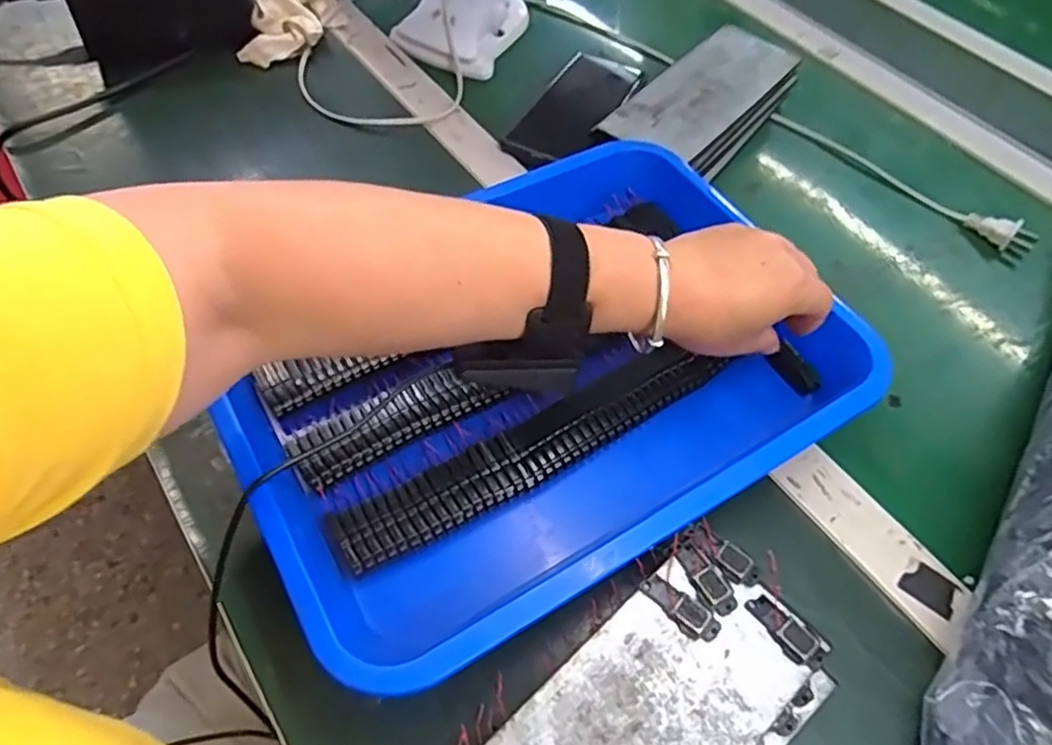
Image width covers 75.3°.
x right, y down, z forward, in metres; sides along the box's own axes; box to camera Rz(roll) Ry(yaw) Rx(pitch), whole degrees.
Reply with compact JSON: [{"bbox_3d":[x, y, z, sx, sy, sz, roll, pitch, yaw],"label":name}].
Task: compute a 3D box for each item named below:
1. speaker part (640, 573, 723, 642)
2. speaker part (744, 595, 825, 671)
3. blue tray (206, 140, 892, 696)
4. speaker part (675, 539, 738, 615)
[{"bbox_3d":[0.074,0.112,0.324,0.040,0.005,0.014,38,62,21],"label":"speaker part"},{"bbox_3d":[0.122,0.121,0.320,0.014,0.005,0.038,-34,63,-23],"label":"speaker part"},{"bbox_3d":[0.012,-0.003,0.421,0.361,0.049,0.258,-26,61,-19],"label":"blue tray"},{"bbox_3d":[0.088,0.100,0.334,0.016,0.005,0.038,-22,59,-16],"label":"speaker part"}]

